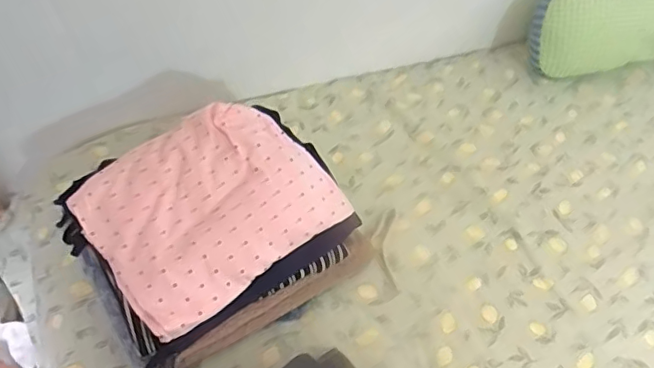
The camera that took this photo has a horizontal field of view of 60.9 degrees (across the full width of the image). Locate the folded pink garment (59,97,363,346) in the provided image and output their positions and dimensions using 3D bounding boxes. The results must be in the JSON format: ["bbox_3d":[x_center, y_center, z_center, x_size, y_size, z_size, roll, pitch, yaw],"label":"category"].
[{"bbox_3d":[-0.142,0.019,0.672,0.268,0.050,0.220,-34,65,-22],"label":"folded pink garment"}]

